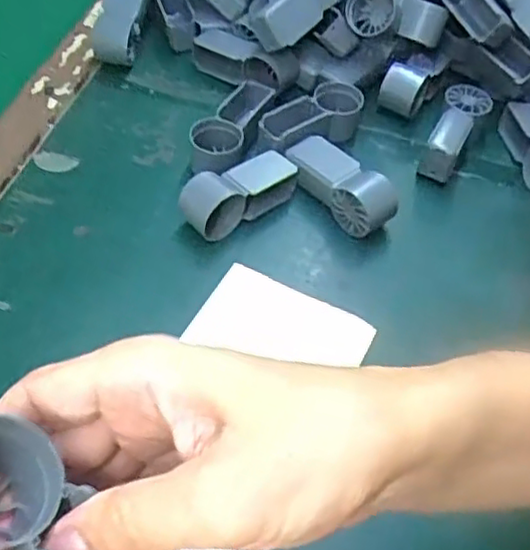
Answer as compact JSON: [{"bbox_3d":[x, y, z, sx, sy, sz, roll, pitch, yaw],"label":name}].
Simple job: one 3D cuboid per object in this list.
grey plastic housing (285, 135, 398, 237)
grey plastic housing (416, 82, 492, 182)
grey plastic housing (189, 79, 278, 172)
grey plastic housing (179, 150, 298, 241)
[{"bbox_3d":[0.056,-0.069,0.507,0.045,0.042,0.094,-33,62,-27],"label":"grey plastic housing"},{"bbox_3d":[0.151,-0.110,0.544,0.035,0.042,0.092,22,54,11],"label":"grey plastic housing"},{"bbox_3d":[-0.025,-0.115,0.527,0.039,0.034,0.096,27,55,14],"label":"grey plastic housing"},{"bbox_3d":[-0.017,-0.059,0.491,0.092,0.037,0.041,-28,60,-24],"label":"grey plastic housing"}]

